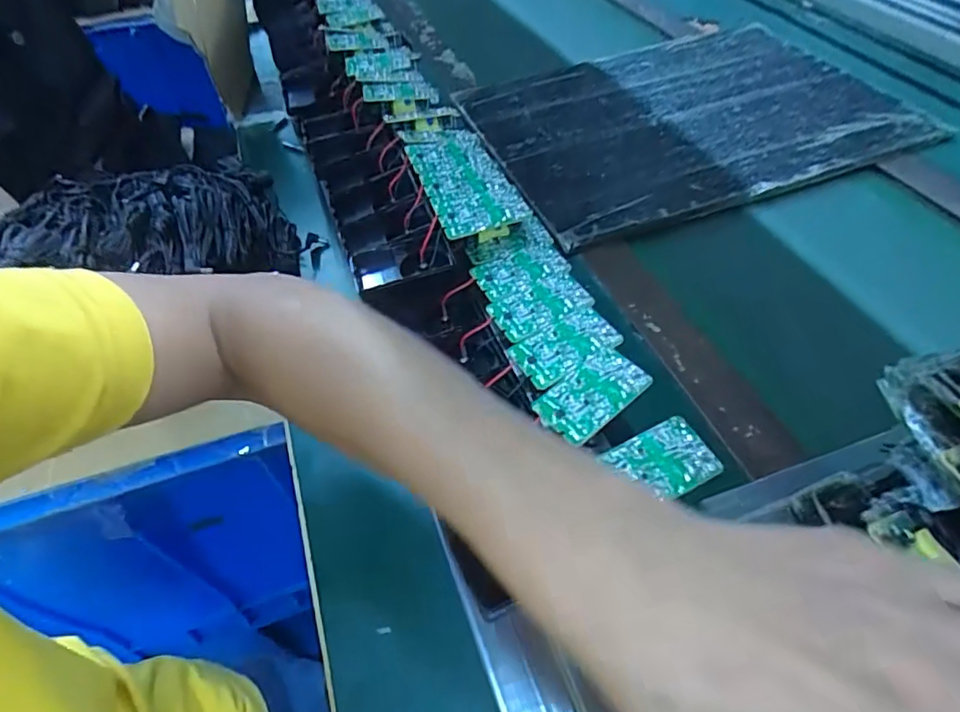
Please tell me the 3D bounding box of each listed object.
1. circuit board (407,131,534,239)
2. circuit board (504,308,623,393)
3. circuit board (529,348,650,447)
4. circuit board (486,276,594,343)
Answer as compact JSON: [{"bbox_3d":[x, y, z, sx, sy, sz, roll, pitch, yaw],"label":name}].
[{"bbox_3d":[-0.014,-0.140,0.431,0.065,0.019,0.121,-20,52,-11],"label":"circuit board"},{"bbox_3d":[0.053,-0.006,0.345,0.064,0.004,0.037,-26,53,-17],"label":"circuit board"},{"bbox_3d":[0.065,0.022,0.321,0.062,0.004,0.035,-35,59,-17],"label":"circuit board"},{"bbox_3d":[0.040,-0.032,0.367,0.062,0.004,0.036,-21,52,-14],"label":"circuit board"}]

